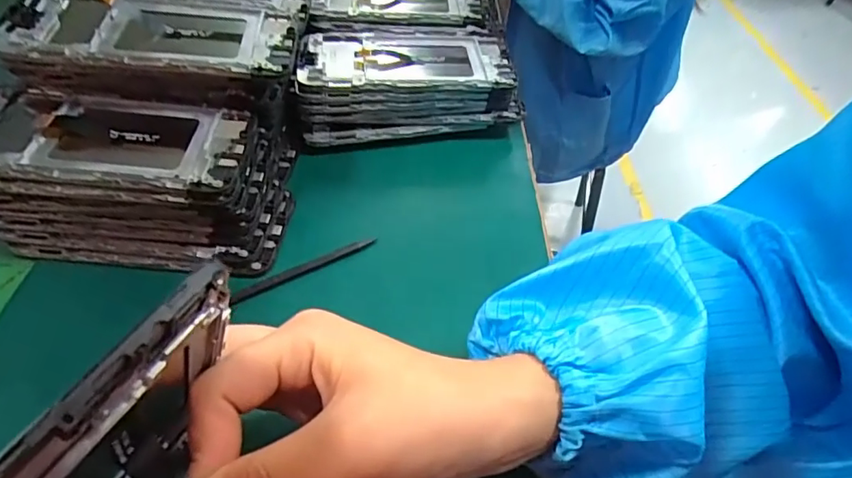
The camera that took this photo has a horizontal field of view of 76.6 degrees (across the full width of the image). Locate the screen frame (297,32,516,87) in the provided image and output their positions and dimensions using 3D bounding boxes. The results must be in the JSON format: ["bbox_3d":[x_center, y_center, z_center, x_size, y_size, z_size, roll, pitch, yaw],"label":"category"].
[{"bbox_3d":[-0.014,-0.136,0.403,0.153,0.008,0.073,-2,47,-8],"label":"screen frame"}]

